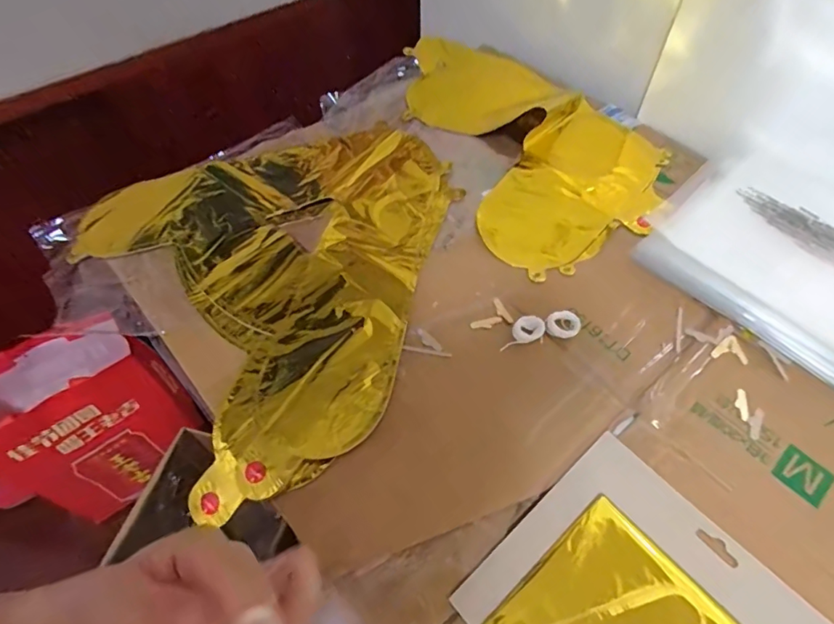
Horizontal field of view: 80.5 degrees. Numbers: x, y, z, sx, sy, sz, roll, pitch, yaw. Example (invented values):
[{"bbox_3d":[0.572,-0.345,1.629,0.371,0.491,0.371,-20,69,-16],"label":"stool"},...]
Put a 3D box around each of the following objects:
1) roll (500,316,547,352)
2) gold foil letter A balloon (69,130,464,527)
[{"bbox_3d":[0.087,0.017,0.413,0.045,0.007,0.022,-18,57,-12],"label":"roll"},{"bbox_3d":[-0.106,-0.058,0.471,0.341,0.007,0.369,-32,61,-19],"label":"gold foil letter A balloon"}]

